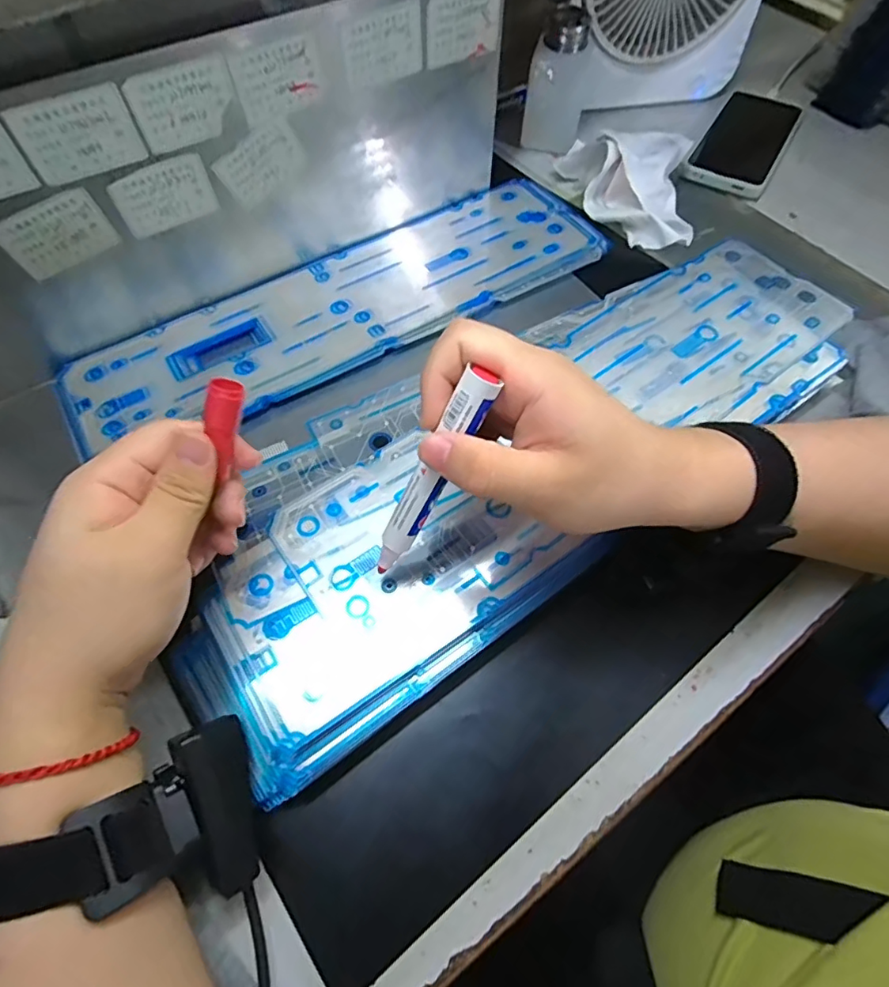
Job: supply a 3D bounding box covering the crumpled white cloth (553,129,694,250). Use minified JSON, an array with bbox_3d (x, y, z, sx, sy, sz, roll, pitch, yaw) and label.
[{"bbox_3d":[0.163,-0.277,0.461,0.084,0.045,0.126,-10,62,-5],"label":"crumpled white cloth"}]

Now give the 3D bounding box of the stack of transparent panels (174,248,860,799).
[{"bbox_3d":[0.053,-0.022,0.337,0.459,0.038,0.154,-33,68,-17],"label":"stack of transparent panels"}]

